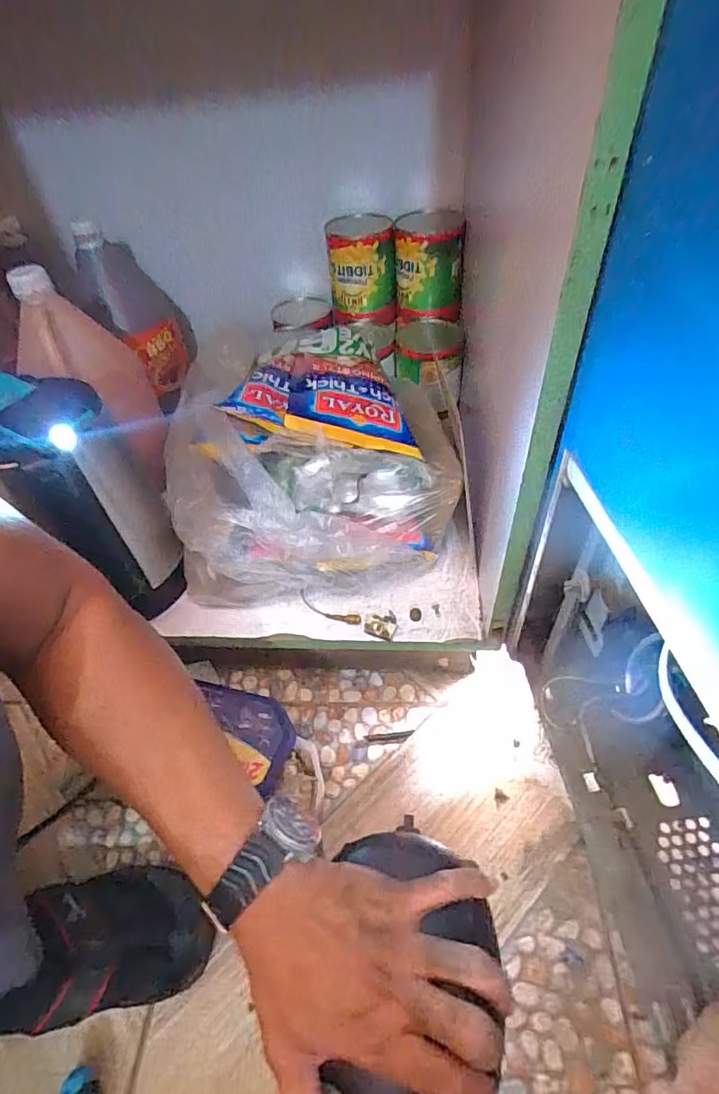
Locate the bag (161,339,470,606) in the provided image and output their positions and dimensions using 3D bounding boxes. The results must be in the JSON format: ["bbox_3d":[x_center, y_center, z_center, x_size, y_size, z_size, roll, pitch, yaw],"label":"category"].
[{"bbox_3d":[-0.069,-0.096,0.616,0.310,0.176,0.300,-17,48,-9],"label":"bag"}]

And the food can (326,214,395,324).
[{"bbox_3d":[0.002,-0.425,0.790,0.098,0.116,0.112,-5,47,2],"label":"food can"}]

